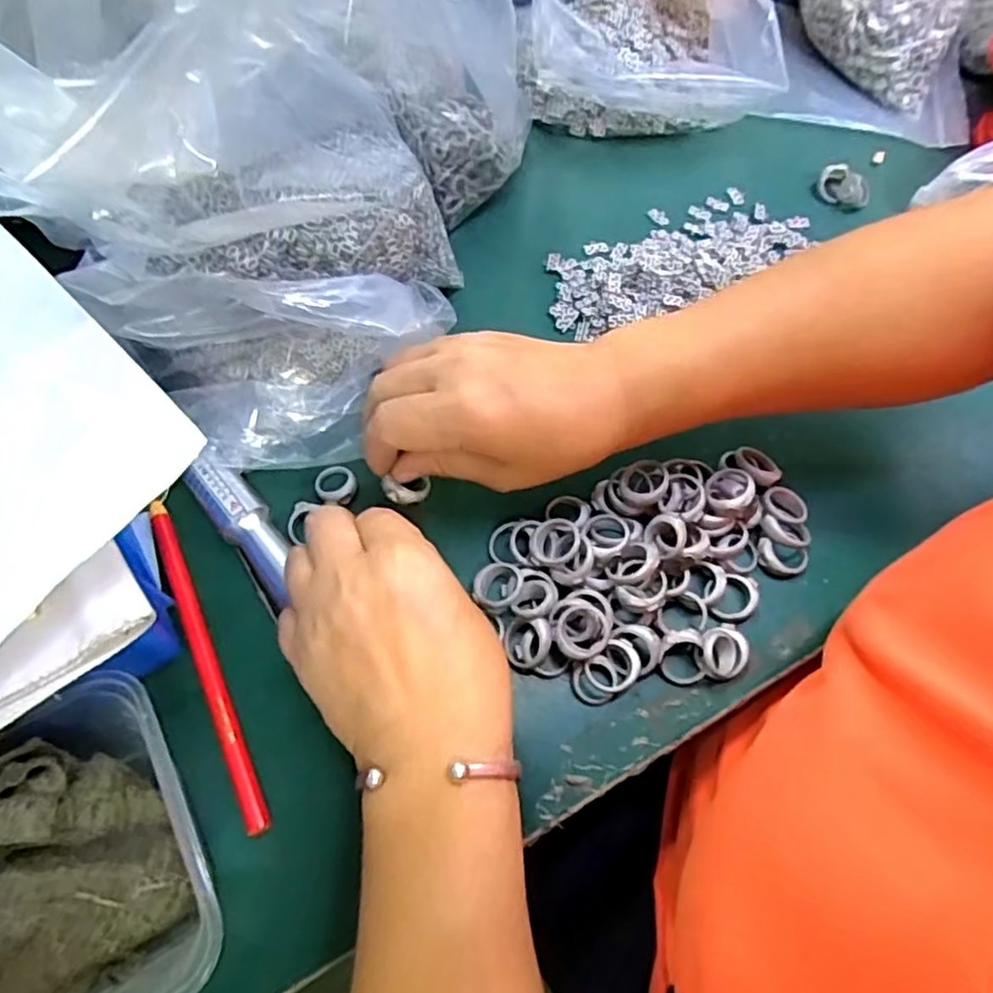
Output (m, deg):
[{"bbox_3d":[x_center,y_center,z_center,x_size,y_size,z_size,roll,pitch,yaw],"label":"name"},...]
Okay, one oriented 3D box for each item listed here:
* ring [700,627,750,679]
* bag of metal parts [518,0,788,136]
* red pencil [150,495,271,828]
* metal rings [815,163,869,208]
[{"bbox_3d":[0.104,0.071,0.299,0.024,0.010,0.024,1,66,-1],"label":"ring"},{"bbox_3d":[0.096,-0.321,0.422,0.160,0.119,0.139,3,66,0],"label":"bag of metal parts"},{"bbox_3d":[-0.130,0.069,0.291,0.009,0.005,0.156,-24,68,-12],"label":"red pencil"},{"bbox_3d":[0.225,-0.201,0.423,0.032,0.019,0.016,22,67,8],"label":"metal rings"}]

